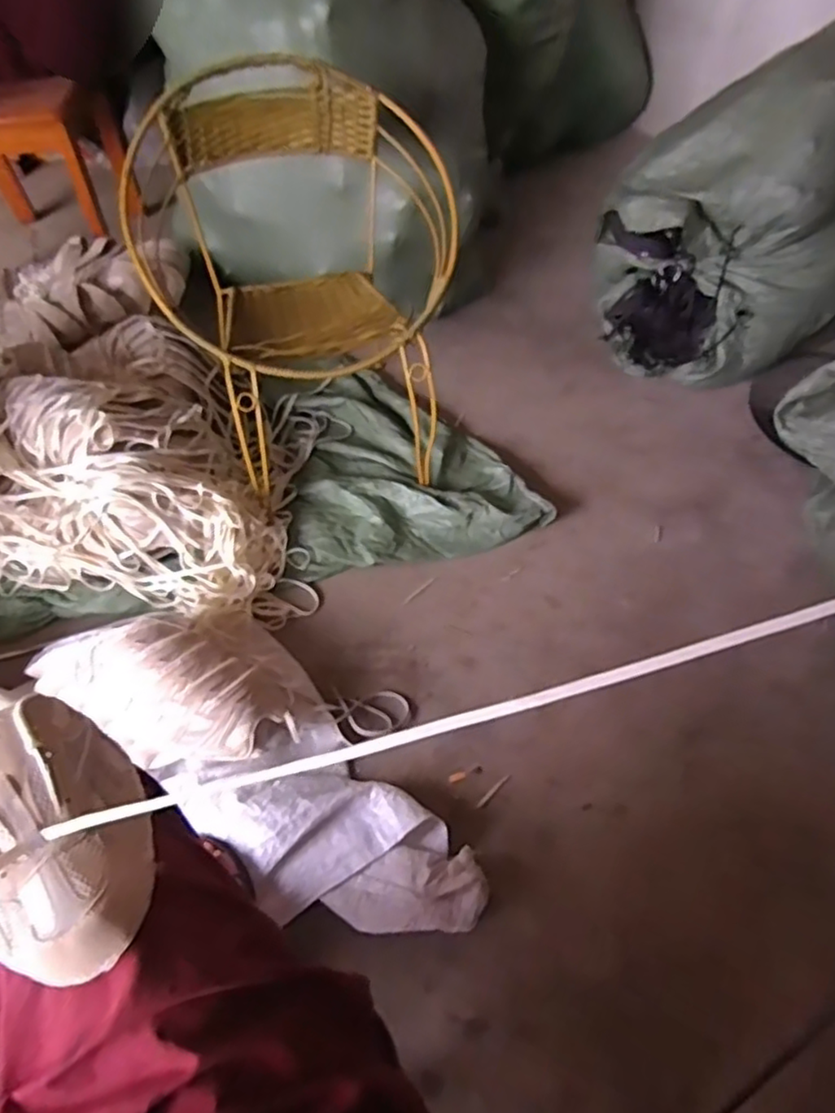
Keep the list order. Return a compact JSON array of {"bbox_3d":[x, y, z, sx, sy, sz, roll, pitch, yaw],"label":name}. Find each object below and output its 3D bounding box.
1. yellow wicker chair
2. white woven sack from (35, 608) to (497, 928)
[{"bbox_3d":[-0.163,-0.469,1.162,0.466,0.481,0.490,-7,57,-2],"label":"yellow wicker chair"},{"bbox_3d":[-0.242,0.283,0.932,0.718,0.134,0.304,39,64,22],"label":"white woven sack"}]

